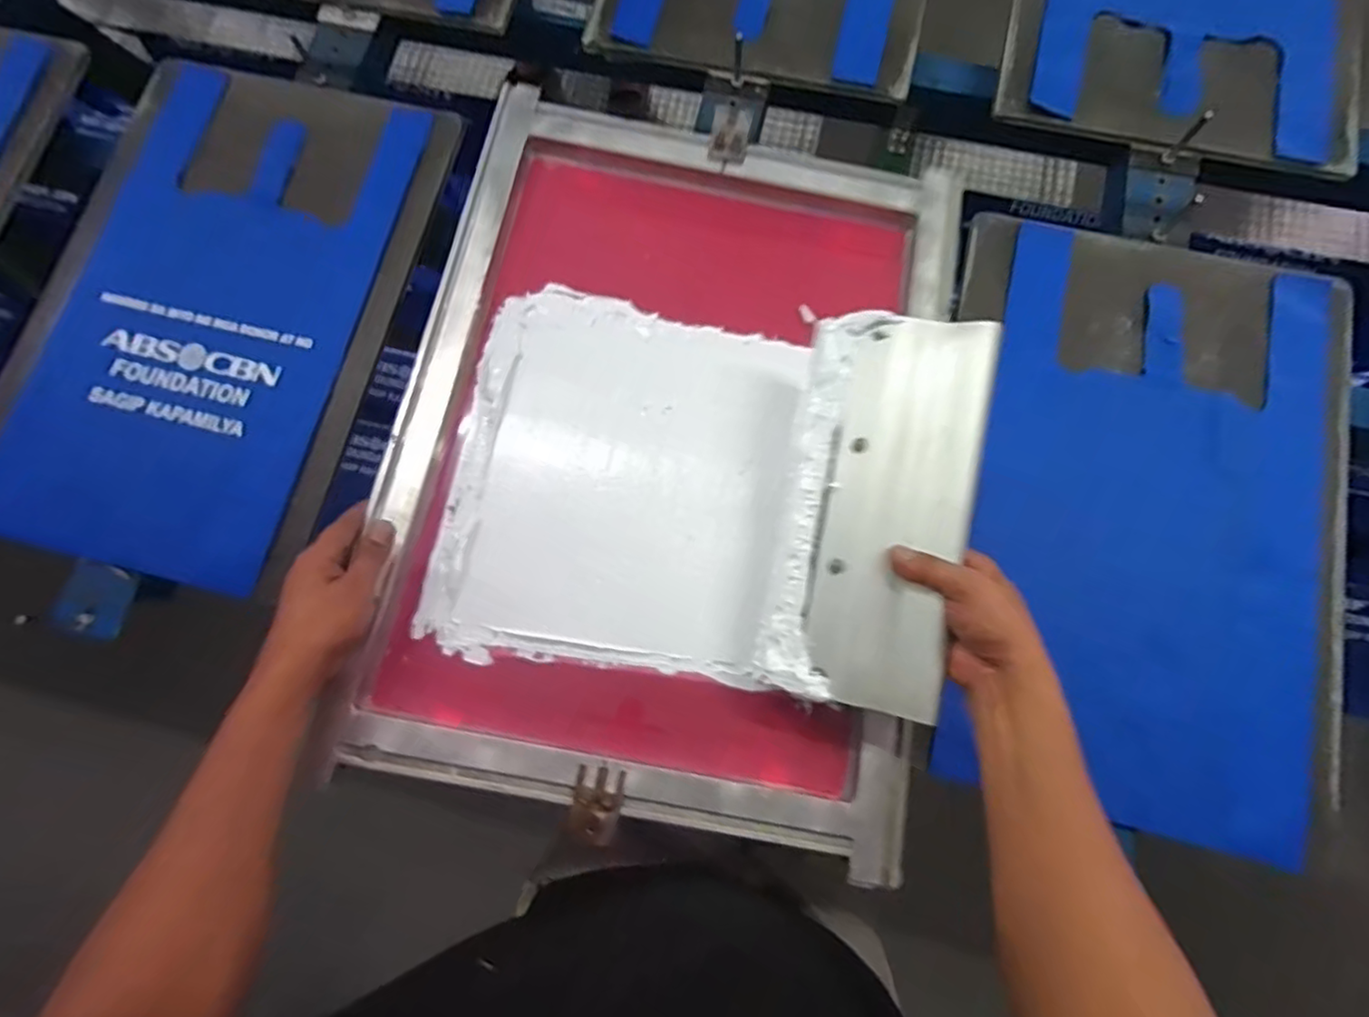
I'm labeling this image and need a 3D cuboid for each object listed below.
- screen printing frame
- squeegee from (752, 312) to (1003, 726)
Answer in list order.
[{"bbox_3d":[-0.012,-0.059,0.578,0.456,0.068,0.633,9,77,4],"label":"screen printing frame"},{"bbox_3d":[0.147,0.000,0.498,0.137,0.030,0.298,11,84,26],"label":"squeegee"}]

